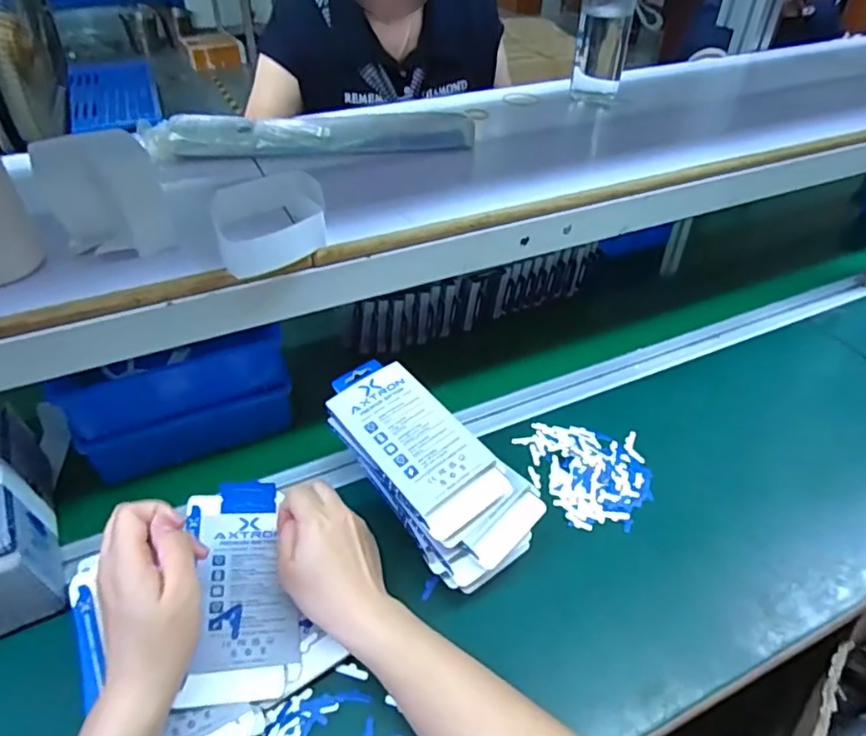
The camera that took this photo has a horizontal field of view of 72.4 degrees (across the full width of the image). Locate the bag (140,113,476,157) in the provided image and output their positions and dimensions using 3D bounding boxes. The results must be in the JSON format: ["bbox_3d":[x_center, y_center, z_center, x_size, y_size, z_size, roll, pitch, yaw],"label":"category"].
[{"bbox_3d":[-0.122,-0.243,0.606,0.320,0.025,0.070,-7,41,-9],"label":"bag"}]

